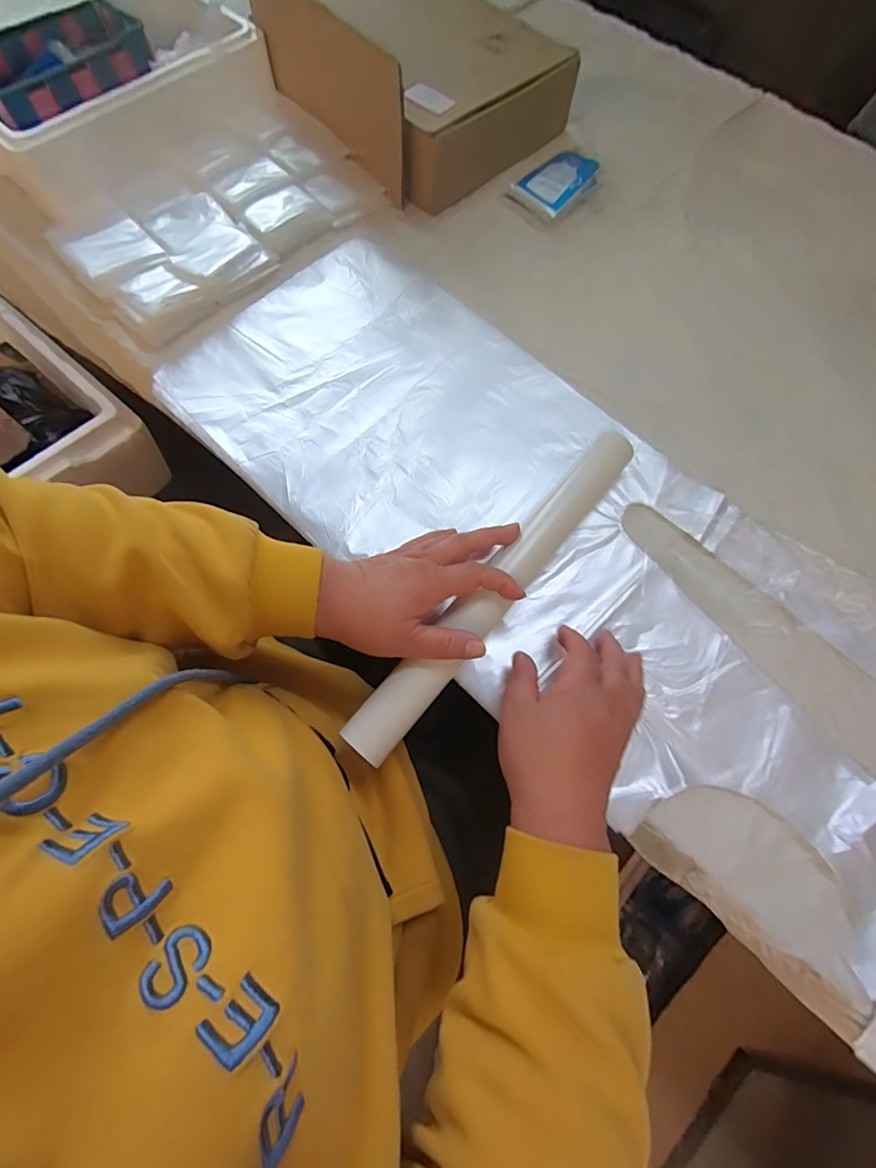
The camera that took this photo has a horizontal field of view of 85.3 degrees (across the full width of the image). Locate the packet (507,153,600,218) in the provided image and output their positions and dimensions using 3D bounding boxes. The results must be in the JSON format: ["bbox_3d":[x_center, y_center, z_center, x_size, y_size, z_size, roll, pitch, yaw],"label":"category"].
[{"bbox_3d":[0.140,-0.484,0.576,0.098,0.029,0.057,-38,75,-15],"label":"packet"}]

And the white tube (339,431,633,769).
[{"bbox_3d":[0.054,0.000,0.401,0.040,0.039,0.348,39,72,12],"label":"white tube"}]

